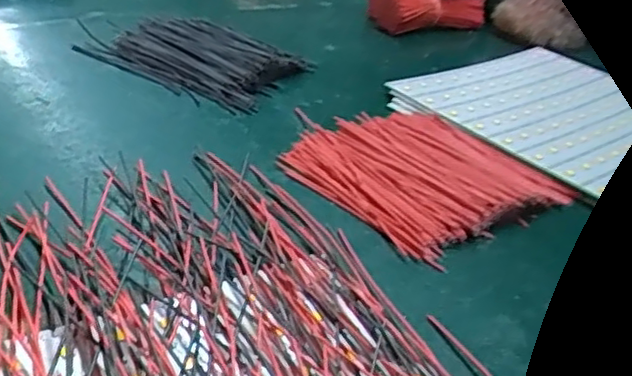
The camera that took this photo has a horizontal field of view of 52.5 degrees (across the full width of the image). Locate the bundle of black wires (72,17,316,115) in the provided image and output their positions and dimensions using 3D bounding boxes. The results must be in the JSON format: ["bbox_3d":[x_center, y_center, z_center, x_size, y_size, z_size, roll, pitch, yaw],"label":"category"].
[{"bbox_3d":[-0.098,-0.110,0.508,0.166,0.021,0.101,24,36,22],"label":"bundle of black wires"}]

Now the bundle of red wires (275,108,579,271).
[{"bbox_3d":[0.063,-0.014,0.392,0.128,0.013,0.136,-23,44,-38],"label":"bundle of red wires"}]

